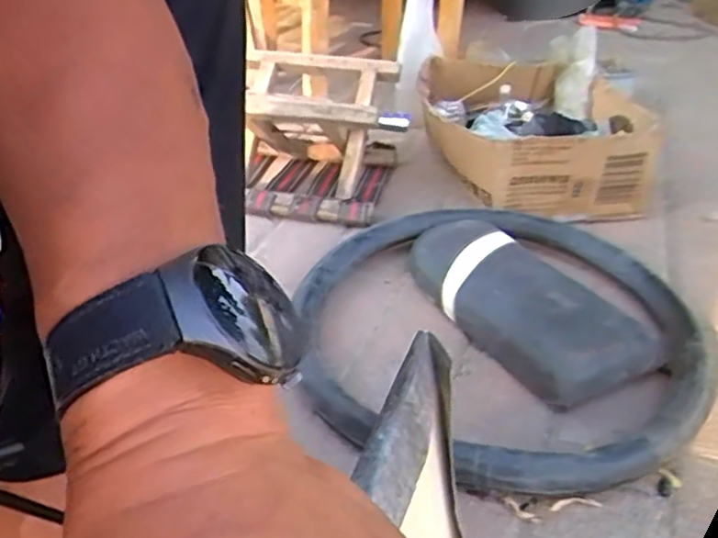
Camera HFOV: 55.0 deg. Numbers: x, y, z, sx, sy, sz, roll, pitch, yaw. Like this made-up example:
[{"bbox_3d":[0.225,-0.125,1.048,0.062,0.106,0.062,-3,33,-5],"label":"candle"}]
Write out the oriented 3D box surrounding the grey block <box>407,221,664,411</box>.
[{"bbox_3d":[0.175,0.033,0.758,0.153,0.046,0.300,-12,35,-19],"label":"grey block"}]

